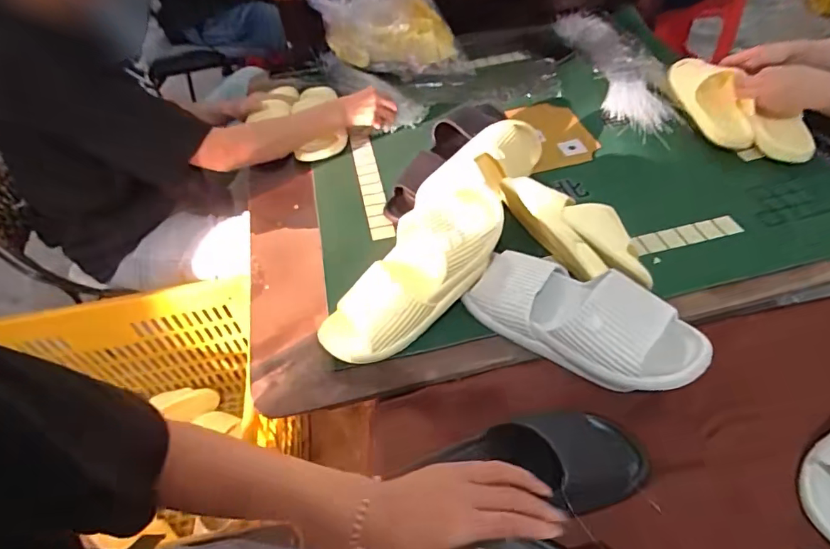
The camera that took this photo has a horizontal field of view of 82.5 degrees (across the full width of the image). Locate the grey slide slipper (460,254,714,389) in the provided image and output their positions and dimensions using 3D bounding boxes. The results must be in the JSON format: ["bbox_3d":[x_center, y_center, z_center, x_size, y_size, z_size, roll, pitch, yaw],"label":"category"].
[{"bbox_3d":[0.199,0.054,0.581,0.276,0.095,0.103,31,59,27],"label":"grey slide slipper"}]

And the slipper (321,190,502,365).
[{"bbox_3d":[-0.007,-0.009,0.624,0.298,0.098,0.120,-46,57,-3],"label":"slipper"}]

